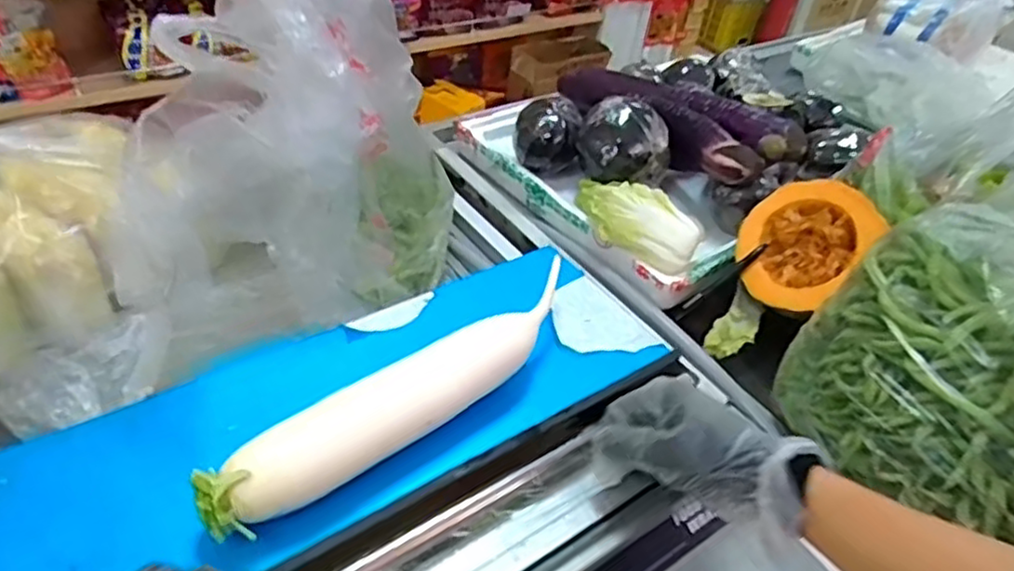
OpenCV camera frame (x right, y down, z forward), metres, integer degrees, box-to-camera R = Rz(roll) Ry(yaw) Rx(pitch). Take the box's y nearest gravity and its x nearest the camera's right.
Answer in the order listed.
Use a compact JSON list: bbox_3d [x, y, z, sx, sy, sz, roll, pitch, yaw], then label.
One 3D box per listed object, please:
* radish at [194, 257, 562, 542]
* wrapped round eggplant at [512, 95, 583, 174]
[{"bbox_3d":[-0.067,0.086,0.485,0.288,0.057,0.049,-28,52,-34],"label":"radish"},{"bbox_3d":[0.058,-0.223,1.007,0.093,0.073,0.101,5,41,-4],"label":"wrapped round eggplant"}]

